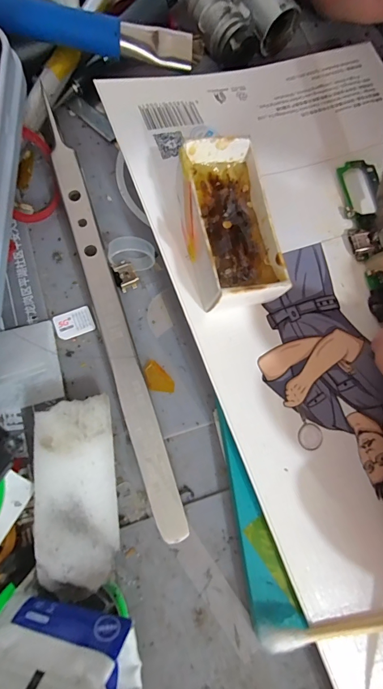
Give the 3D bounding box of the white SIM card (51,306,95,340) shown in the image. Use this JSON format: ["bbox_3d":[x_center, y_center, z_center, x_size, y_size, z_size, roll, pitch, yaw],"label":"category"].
[{"bbox_3d":[-0.040,-0.007,0.116,0.012,0.004,0.009,-20,79,-10],"label":"white SIM card"}]

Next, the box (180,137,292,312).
[{"bbox_3d":[0.011,-0.033,0.104,0.024,0.025,0.046,-10,76,-8],"label":"box"}]

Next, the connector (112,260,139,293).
[{"bbox_3d":[-0.023,-0.023,0.118,0.007,0.006,0.008,-28,79,-12],"label":"connector"}]

